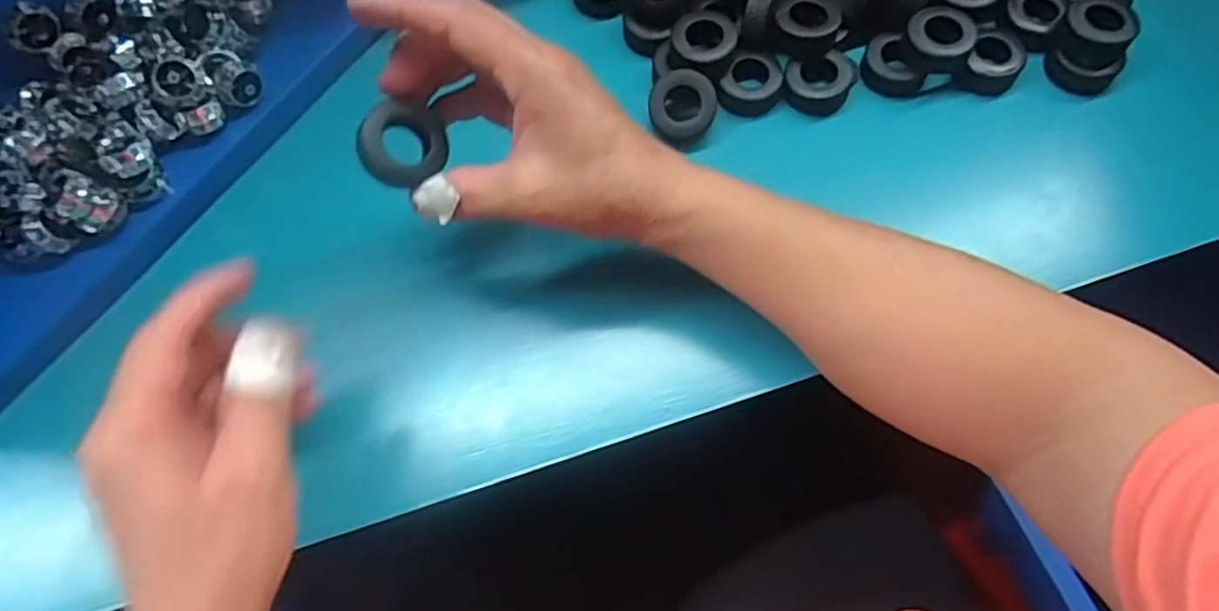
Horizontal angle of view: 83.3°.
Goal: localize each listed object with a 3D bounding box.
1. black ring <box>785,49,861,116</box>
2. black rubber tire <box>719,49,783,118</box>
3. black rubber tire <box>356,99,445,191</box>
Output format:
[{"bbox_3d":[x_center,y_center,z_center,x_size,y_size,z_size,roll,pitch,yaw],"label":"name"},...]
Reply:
[{"bbox_3d":[0.121,-0.130,0.392,0.039,0.017,0.039,0,70,0],"label":"black ring"},{"bbox_3d":[0.081,-0.126,0.394,0.033,0.012,0.040,34,74,11],"label":"black rubber tire"},{"bbox_3d":[-0.093,-0.072,0.305,0.037,0.013,0.035,-32,112,-23],"label":"black rubber tire"}]

